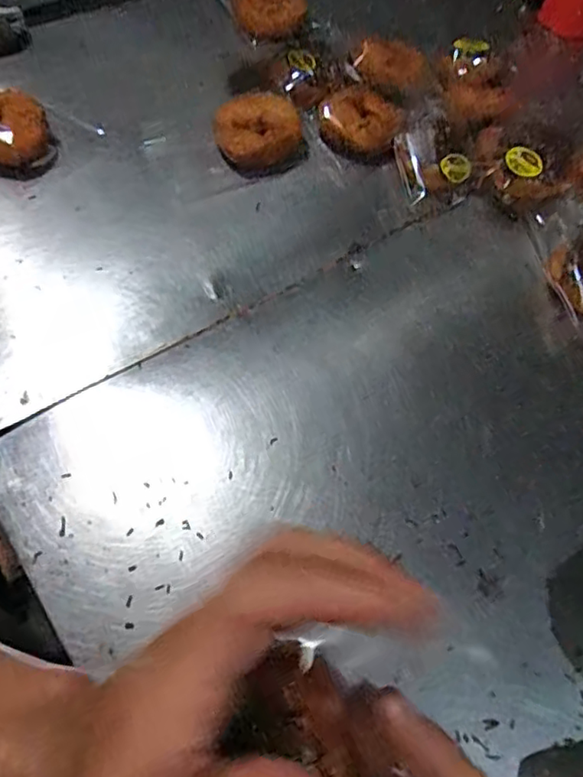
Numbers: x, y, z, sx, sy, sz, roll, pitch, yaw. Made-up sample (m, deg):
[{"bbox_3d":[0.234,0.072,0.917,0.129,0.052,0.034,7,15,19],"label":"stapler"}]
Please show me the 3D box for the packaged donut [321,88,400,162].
[{"bbox_3d":[0.080,-0.315,0.705,0.090,0.024,0.090,0,77,-1],"label":"packaged donut"}]

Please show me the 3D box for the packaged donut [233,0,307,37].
[{"bbox_3d":[-0.029,-0.521,0.820,0.097,0.073,0.032,-2,61,-6],"label":"packaged donut"}]

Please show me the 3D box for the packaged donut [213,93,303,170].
[{"bbox_3d":[-0.039,-0.297,0.692,0.099,0.040,0.089,-4,61,-7],"label":"packaged donut"}]

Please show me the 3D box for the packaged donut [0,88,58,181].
[{"bbox_3d":[-0.308,-0.275,0.651,0.091,0.045,0.086,-18,64,-14],"label":"packaged donut"}]

